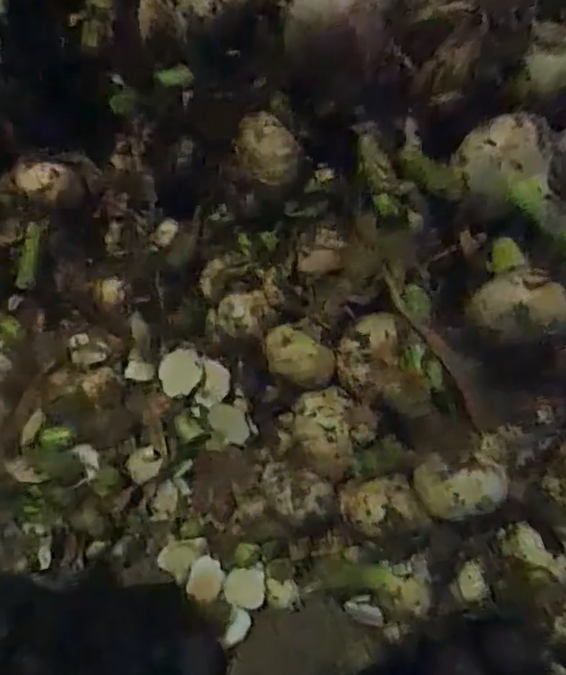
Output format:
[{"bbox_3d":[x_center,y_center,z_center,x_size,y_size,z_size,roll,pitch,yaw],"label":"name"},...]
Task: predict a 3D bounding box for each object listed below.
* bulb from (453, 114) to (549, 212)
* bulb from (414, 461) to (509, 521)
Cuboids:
[{"bbox_3d":[0.114,-0.091,0.302,0.034,0.039,0.041,-18,72,-10],"label":"bulb"},{"bbox_3d":[0.099,0.089,0.330,0.046,0.038,0.029,-4,70,-5],"label":"bulb"}]

